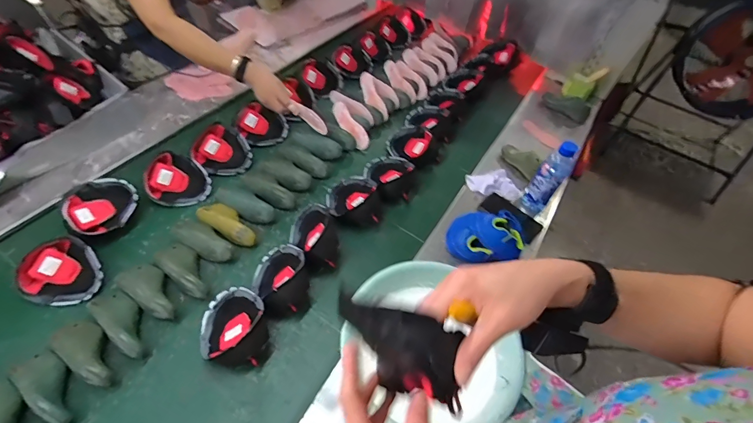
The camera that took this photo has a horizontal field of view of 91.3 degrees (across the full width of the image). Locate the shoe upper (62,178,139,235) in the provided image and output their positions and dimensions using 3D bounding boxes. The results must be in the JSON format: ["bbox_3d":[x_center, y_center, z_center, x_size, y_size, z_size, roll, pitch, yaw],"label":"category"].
[{"bbox_3d":[-0.636,-0.017,0.850,0.130,0.060,0.139,35,55,18],"label":"shoe upper"}]

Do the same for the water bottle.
[{"bbox_3d":[0.442,-0.082,0.955,0.072,0.218,0.063,38,57,21],"label":"water bottle"}]

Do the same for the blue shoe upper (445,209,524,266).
[{"bbox_3d":[0.254,0.058,0.865,0.162,0.115,0.105,31,54,16],"label":"blue shoe upper"}]

